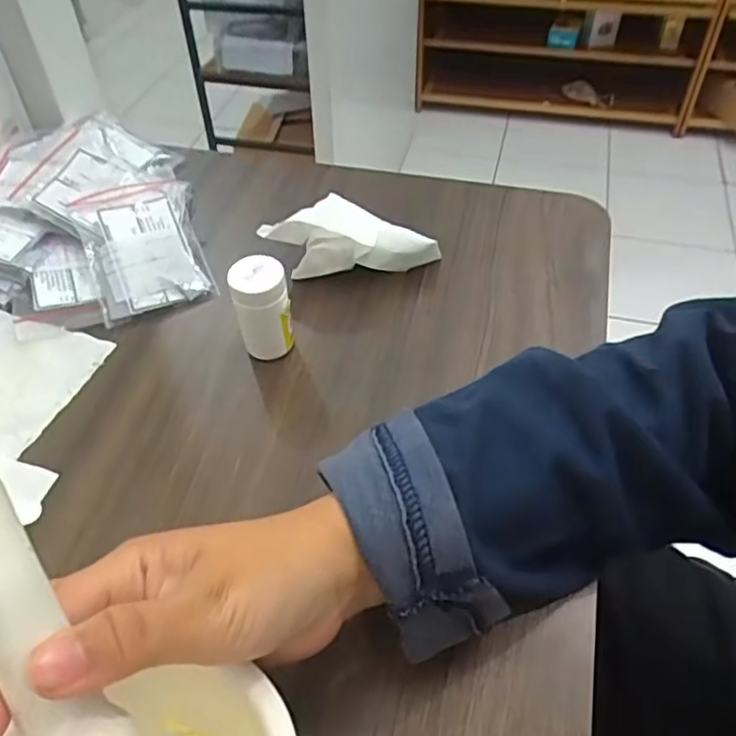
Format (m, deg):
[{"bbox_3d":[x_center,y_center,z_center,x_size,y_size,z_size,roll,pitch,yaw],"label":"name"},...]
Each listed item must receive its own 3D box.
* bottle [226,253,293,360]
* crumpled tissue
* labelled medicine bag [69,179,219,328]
[{"bbox_3d":[-0.057,-0.030,0.356,0.028,0.059,0.024,-10,49,-7],"label":"bottle"},{"bbox_3d":[-0.014,-0.080,0.408,0.097,0.045,0.057,25,54,22],"label":"crumpled tissue"},{"bbox_3d":[-0.138,-0.079,0.412,0.072,0.014,0.095,-17,70,-21],"label":"labelled medicine bag"}]

